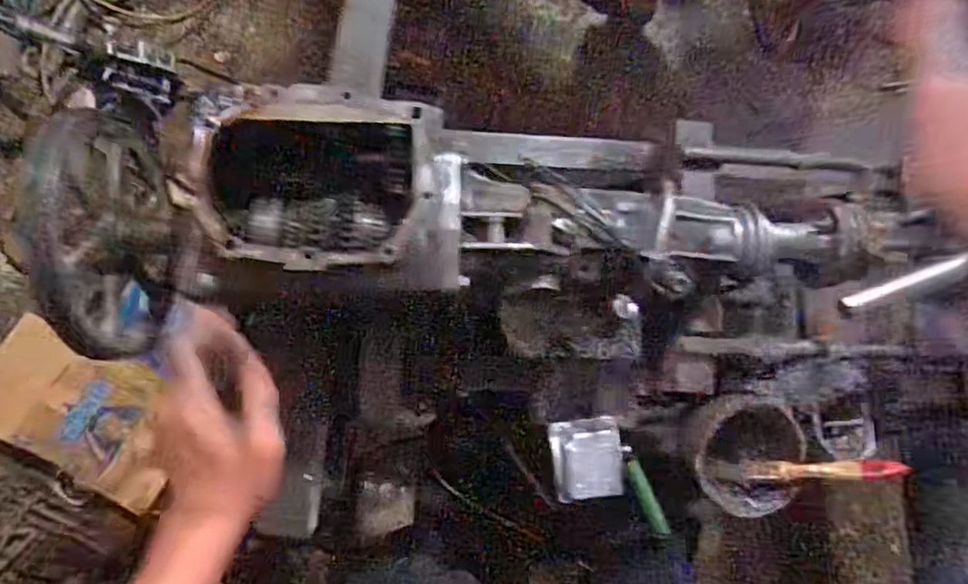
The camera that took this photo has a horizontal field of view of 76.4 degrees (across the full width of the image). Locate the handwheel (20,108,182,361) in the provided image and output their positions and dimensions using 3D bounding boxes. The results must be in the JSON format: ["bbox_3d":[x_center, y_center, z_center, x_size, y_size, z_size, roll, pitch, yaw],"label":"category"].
[{"bbox_3d":[-0.333,-0.046,0.557,0.051,0.167,0.210,4,82,-4],"label":"handwheel"}]

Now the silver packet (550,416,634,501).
[{"bbox_3d":[0.115,0.181,0.668,0.077,0.028,0.083,-6,83,-5],"label":"silver packet"}]

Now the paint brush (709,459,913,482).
[{"bbox_3d":[0.324,0.182,0.626,0.014,0.177,0.020,-3,80,-46],"label":"paint brush"}]

